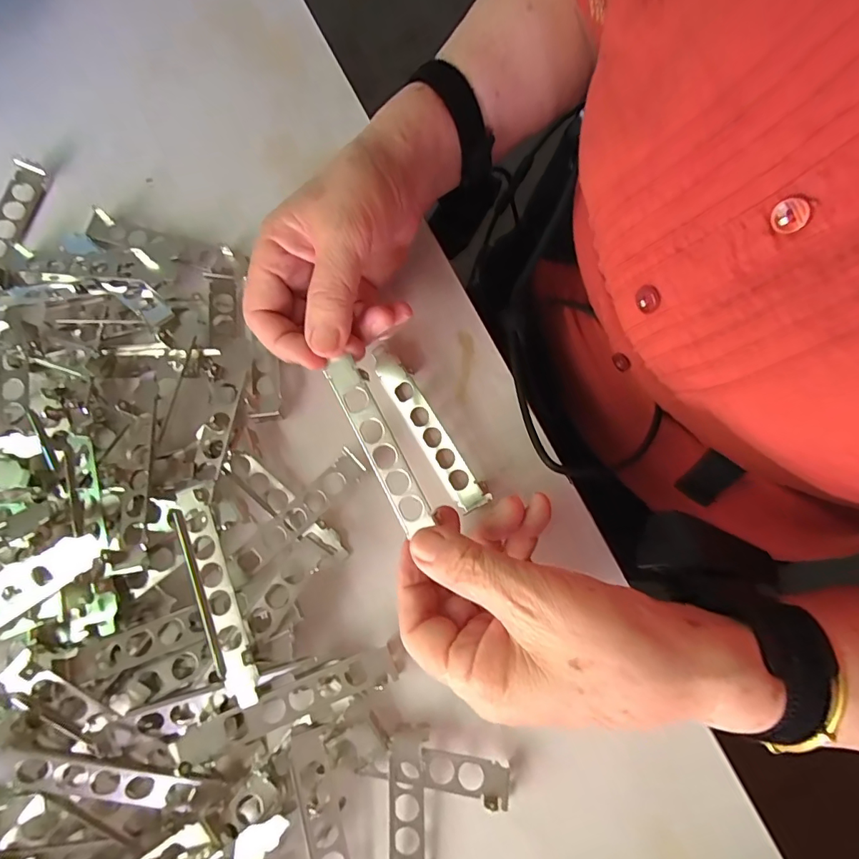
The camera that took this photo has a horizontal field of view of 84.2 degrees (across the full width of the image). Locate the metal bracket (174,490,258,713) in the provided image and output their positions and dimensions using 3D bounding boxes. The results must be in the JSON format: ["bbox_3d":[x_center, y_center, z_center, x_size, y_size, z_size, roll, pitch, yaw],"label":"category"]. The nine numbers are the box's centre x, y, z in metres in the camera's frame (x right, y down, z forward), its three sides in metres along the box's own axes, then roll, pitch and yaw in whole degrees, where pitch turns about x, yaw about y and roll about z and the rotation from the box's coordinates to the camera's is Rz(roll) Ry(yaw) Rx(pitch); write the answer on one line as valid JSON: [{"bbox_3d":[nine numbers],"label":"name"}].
[{"bbox_3d":[-0.116,0.090,0.259,0.021,0.014,0.113,-20,78,-5],"label":"metal bracket"}]

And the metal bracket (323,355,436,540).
[{"bbox_3d":[-0.028,0.007,0.257,0.020,0.004,0.101,-29,83,9],"label":"metal bracket"}]

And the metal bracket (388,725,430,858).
[{"bbox_3d":[-0.011,0.221,0.246,0.020,0.008,0.118,0,77,0],"label":"metal bracket"}]

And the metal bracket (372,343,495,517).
[{"bbox_3d":[-0.001,-0.004,0.299,0.020,0.010,0.121,-31,79,-7],"label":"metal bracket"}]

